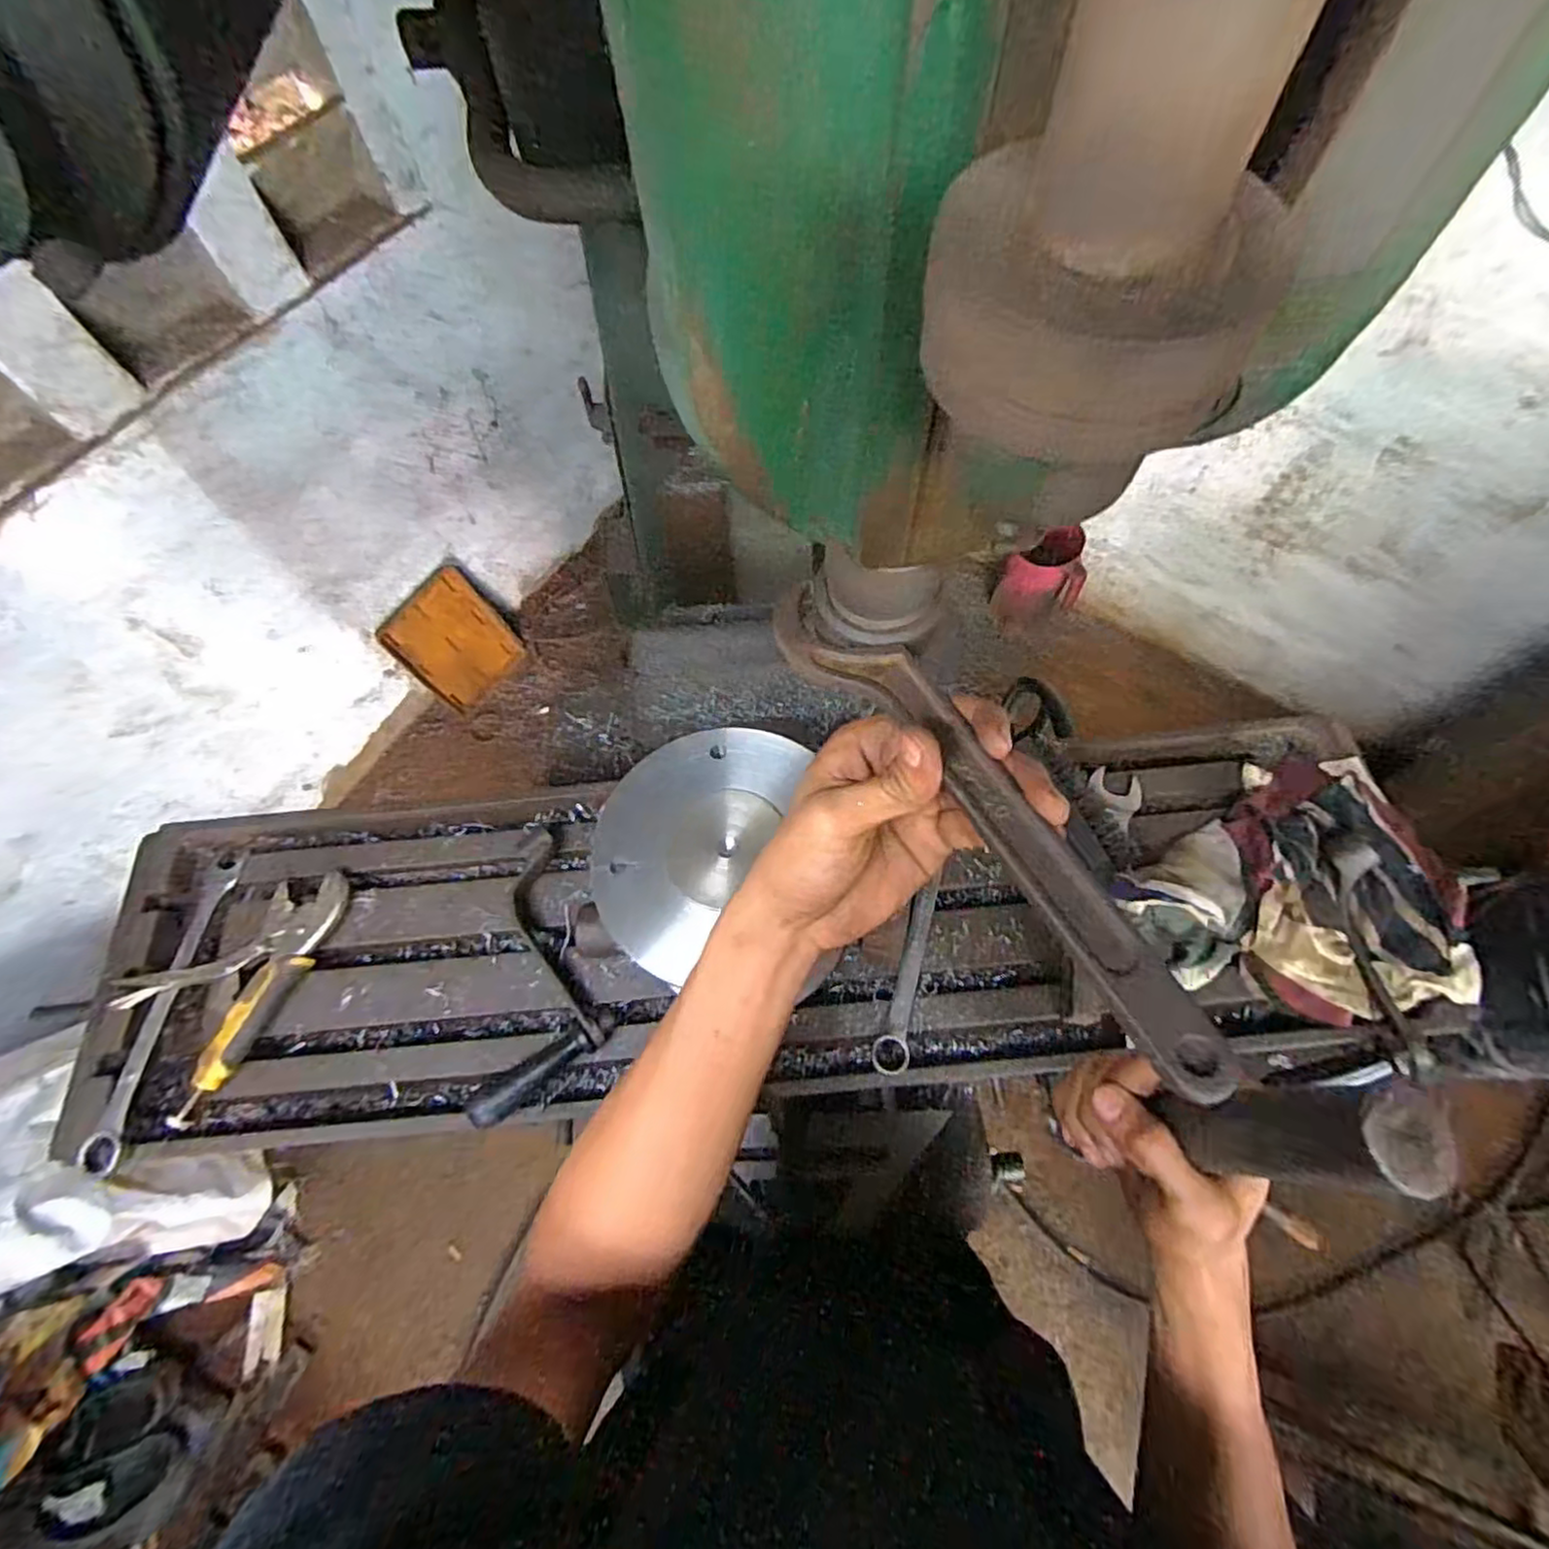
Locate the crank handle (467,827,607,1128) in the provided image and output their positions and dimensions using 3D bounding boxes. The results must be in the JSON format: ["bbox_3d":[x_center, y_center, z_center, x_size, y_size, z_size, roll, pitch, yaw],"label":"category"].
[{"bbox_3d":[-0.204,0.149,0.548,0.105,0.037,0.210,-20,67,-7],"label":"crank handle"}]

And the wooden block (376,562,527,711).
[{"bbox_3d":[-0.756,-0.319,1.662,0.055,0.293,0.248,27,72,29],"label":"wooden block"}]

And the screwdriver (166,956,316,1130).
[{"bbox_3d":[-0.402,0.194,0.520,0.022,0.023,0.128,22,69,11],"label":"screwdriver"}]

